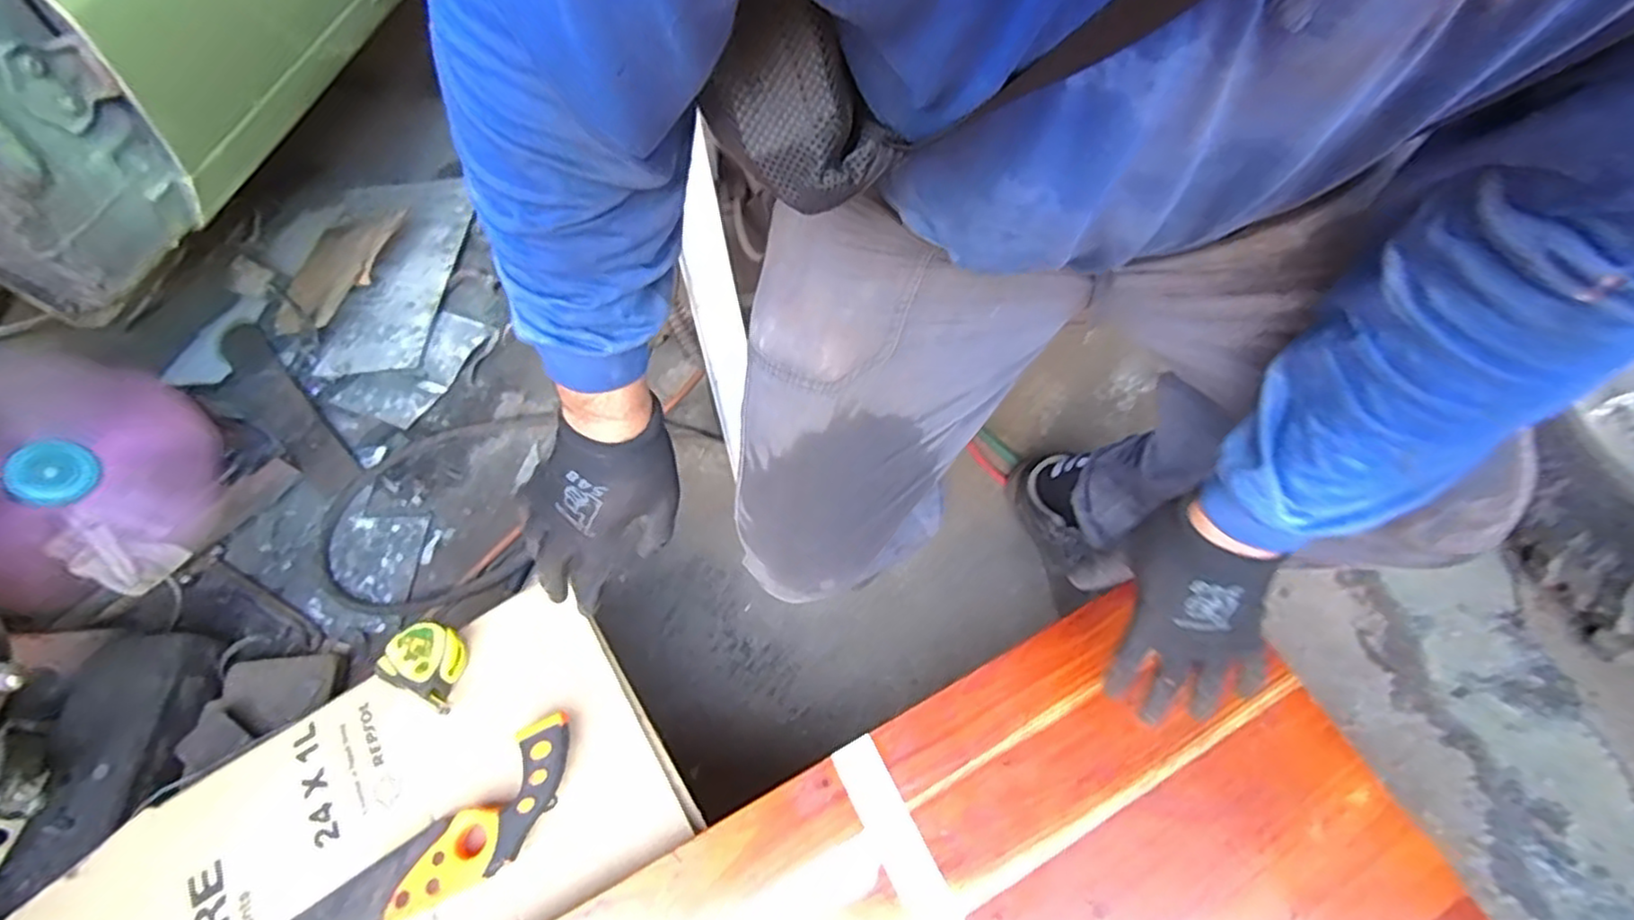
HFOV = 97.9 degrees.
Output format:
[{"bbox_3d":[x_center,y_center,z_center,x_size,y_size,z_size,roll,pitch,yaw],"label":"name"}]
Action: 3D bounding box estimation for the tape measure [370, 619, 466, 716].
[{"bbox_3d":[-0.371,0.190,0.676,0.074,0.033,0.064,22,64,16],"label":"tape measure"}]

